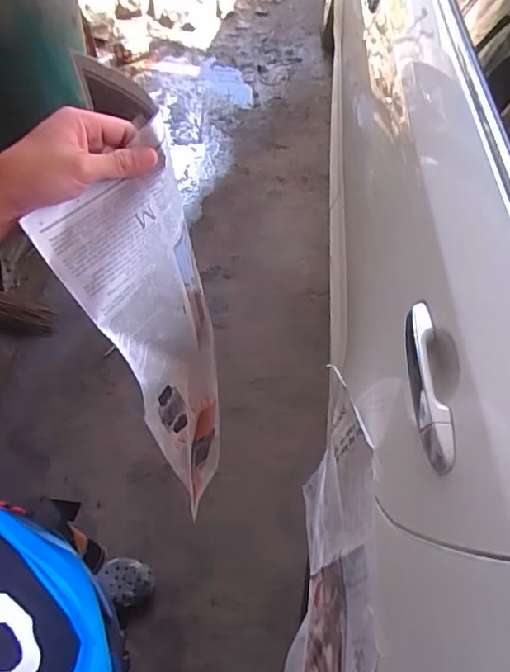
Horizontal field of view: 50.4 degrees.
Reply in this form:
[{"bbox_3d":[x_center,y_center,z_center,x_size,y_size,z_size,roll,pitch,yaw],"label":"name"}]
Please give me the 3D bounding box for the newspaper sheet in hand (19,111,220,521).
[{"bbox_3d":[-0.086,0.037,0.600,0.058,0.502,0.127,29,61,29],"label":"newspaper sheet in hand"}]

